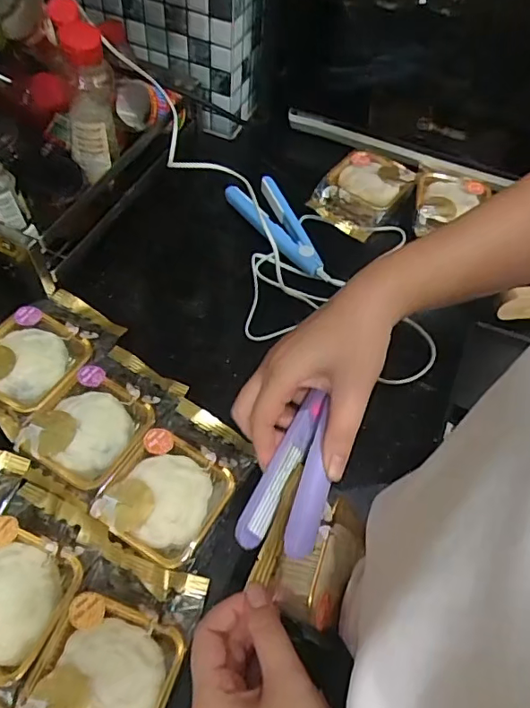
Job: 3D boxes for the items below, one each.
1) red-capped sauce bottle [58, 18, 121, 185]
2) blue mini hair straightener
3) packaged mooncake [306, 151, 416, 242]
[{"bbox_3d":[-0.168,-0.237,0.514,0.040,0.138,0.043,5,36,0],"label":"red-capped sauce bottle"},{"bbox_3d":[0.020,-0.153,0.628,0.055,0.025,0.164,-25,62,-19],"label":"blue mini hair straightener"},{"bbox_3d":[0.120,-0.202,0.661,0.095,0.026,0.125,37,61,18],"label":"packaged mooncake"}]

